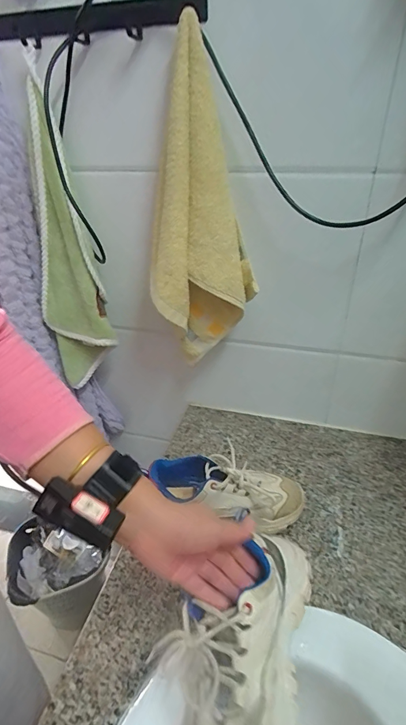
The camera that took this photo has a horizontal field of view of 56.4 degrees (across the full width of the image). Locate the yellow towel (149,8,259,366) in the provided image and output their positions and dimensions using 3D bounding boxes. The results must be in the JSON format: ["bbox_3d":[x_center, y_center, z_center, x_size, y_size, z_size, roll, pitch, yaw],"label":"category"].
[{"bbox_3d":[-0.006,-0.206,0.569,0.155,0.419,0.114,-4,32,-5],"label":"yellow towel"}]

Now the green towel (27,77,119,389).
[{"bbox_3d":[-0.241,-0.178,0.666,0.112,0.470,0.121,-11,33,-15],"label":"green towel"}]

